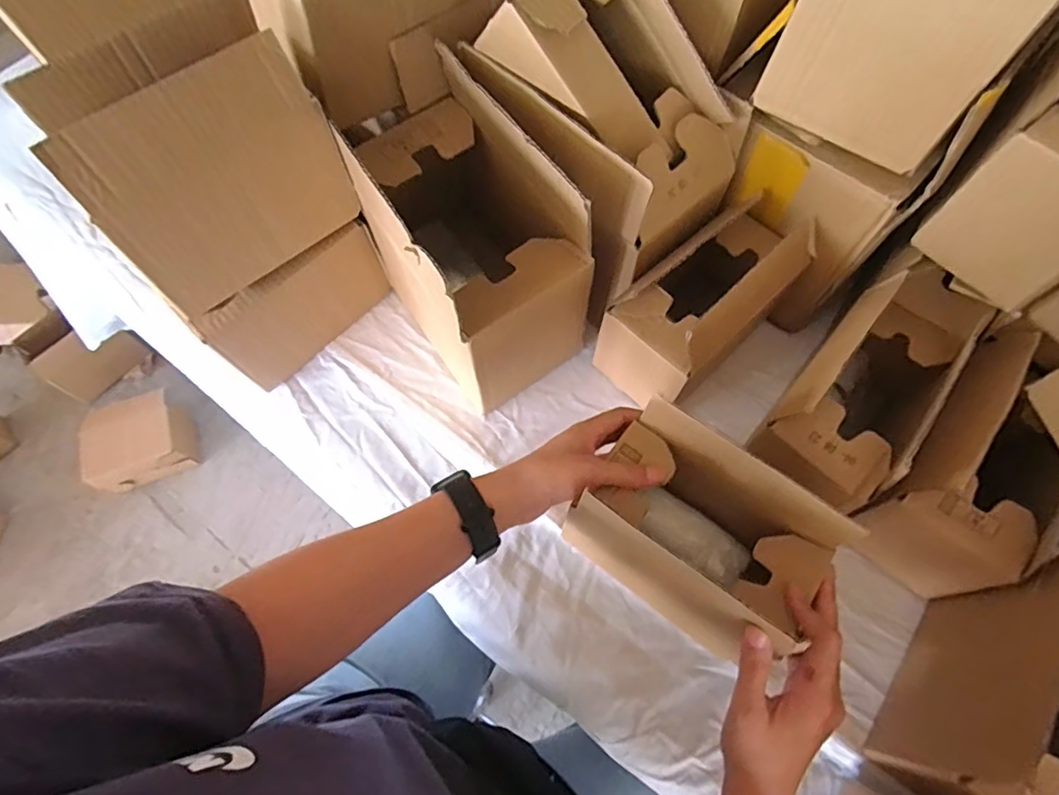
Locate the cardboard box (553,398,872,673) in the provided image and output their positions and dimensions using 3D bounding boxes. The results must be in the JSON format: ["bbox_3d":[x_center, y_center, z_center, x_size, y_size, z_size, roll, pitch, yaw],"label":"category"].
[{"bbox_3d":[0.134,0.106,0.429,0.175,0.110,0.110,35,70,13],"label":"cardboard box"}]

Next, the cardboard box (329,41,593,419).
[{"bbox_3d":[-0.058,-0.146,0.523,0.138,0.204,0.235,-32,71,-14],"label":"cardboard box"}]

